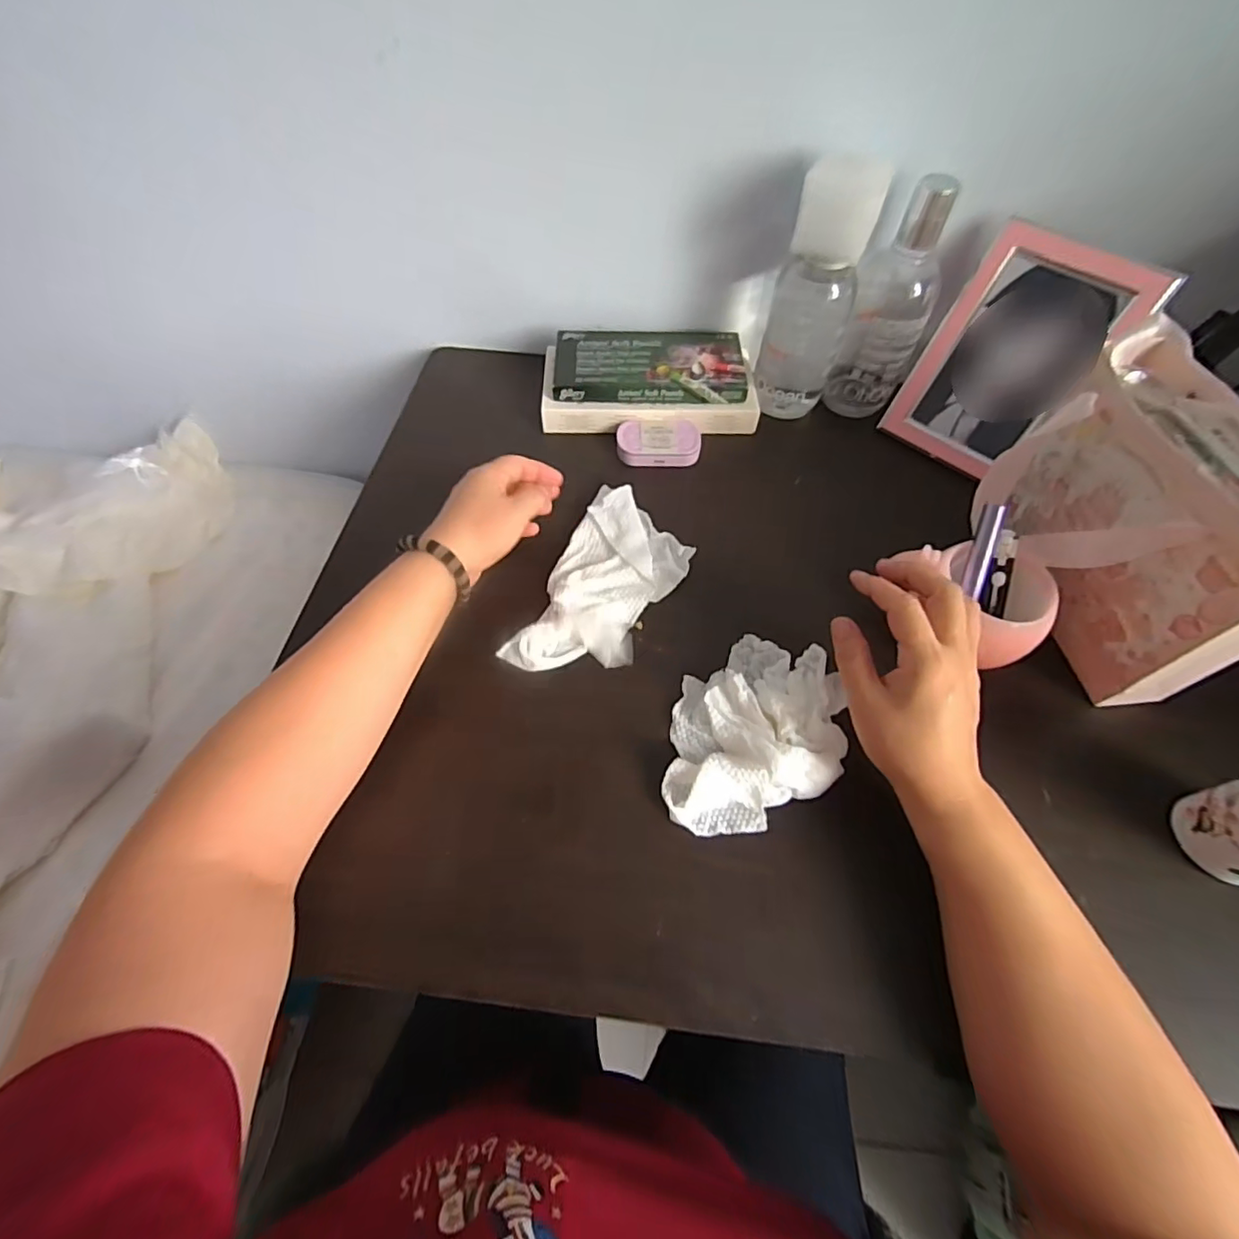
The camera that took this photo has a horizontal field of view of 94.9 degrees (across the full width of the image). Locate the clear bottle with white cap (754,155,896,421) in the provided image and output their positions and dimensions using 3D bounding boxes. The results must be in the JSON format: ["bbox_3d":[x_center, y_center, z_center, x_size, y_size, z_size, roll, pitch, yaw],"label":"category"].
[{"bbox_3d":[0.172,-0.275,0.510,0.070,0.217,0.051,20,60,12],"label":"clear bottle with white cap"}]

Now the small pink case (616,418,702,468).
[{"bbox_3d":[0.038,-0.171,0.551,0.079,0.015,0.050,0,58,0],"label":"small pink case"}]

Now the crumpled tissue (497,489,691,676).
[{"bbox_3d":[-0.007,-0.030,0.461,0.098,0.020,0.182,20,60,12],"label":"crumpled tissue"}]

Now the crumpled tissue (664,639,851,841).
[{"bbox_3d":[0.094,0.072,0.389,0.109,0.031,0.141,8,59,5],"label":"crumpled tissue"}]

